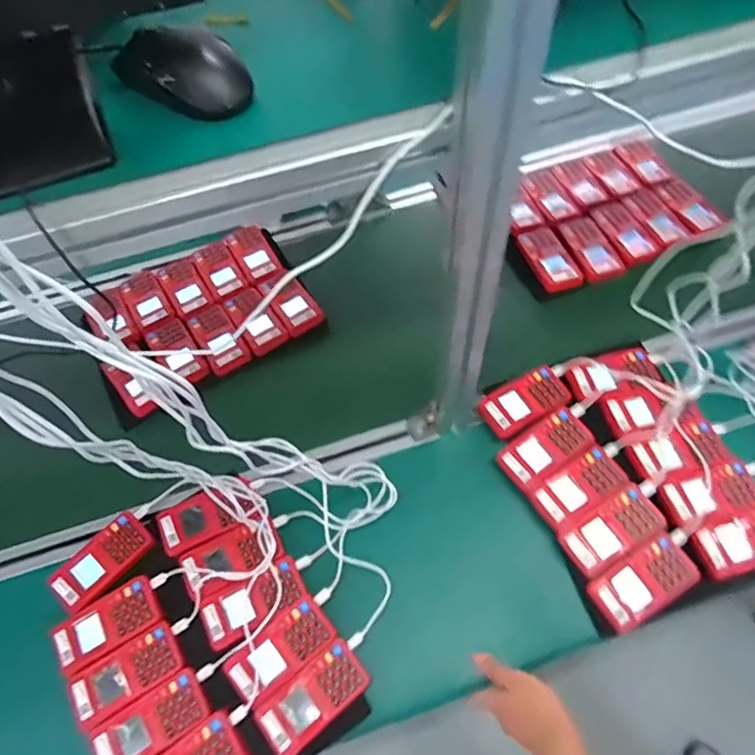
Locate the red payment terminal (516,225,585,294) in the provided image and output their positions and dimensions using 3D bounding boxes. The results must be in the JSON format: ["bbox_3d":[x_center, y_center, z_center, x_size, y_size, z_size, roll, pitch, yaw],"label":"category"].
[{"bbox_3d":[0.282,-0.200,0.905,0.067,0.021,0.138,-15,61,-5],"label":"red payment terminal"}]

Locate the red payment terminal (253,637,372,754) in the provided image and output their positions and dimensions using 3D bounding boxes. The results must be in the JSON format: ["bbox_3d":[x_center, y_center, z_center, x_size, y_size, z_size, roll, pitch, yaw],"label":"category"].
[{"bbox_3d":[-0.072,0.360,0.616,0.122,0.018,0.063,-37,65,-16],"label":"red payment terminal"}]

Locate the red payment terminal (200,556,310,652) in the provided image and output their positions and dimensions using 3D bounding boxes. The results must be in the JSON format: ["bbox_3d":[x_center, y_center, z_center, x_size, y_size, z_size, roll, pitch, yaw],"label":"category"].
[{"bbox_3d":[-0.149,0.274,0.666,0.123,0.021,0.058,-29,63,-12],"label":"red payment terminal"}]

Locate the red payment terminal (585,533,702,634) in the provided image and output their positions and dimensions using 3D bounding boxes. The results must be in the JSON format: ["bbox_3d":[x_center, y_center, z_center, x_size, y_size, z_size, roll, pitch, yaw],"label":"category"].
[{"bbox_3d":[0.317,0.243,0.650,0.126,0.014,0.063,-28,63,-12],"label":"red payment terminal"}]

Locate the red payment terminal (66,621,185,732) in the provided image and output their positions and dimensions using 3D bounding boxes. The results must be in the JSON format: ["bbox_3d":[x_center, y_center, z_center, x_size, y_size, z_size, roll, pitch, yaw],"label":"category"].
[{"bbox_3d":[-0.292,0.347,0.637,0.119,0.026,0.063,-31,63,-13],"label":"red payment terminal"}]

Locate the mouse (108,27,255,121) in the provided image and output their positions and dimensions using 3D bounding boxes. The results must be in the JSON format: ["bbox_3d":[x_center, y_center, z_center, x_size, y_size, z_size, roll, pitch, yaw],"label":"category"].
[{"bbox_3d":[-0.133,-0.215,0.375,0.099,0.035,0.060,33,65,17],"label":"mouse"}]

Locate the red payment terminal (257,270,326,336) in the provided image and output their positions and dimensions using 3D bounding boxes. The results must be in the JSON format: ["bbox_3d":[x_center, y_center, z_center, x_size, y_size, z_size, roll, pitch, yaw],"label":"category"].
[{"bbox_3d":[-0.145,-0.128,0.898,0.064,0.030,0.126,-32,63,-13],"label":"red payment terminal"}]

